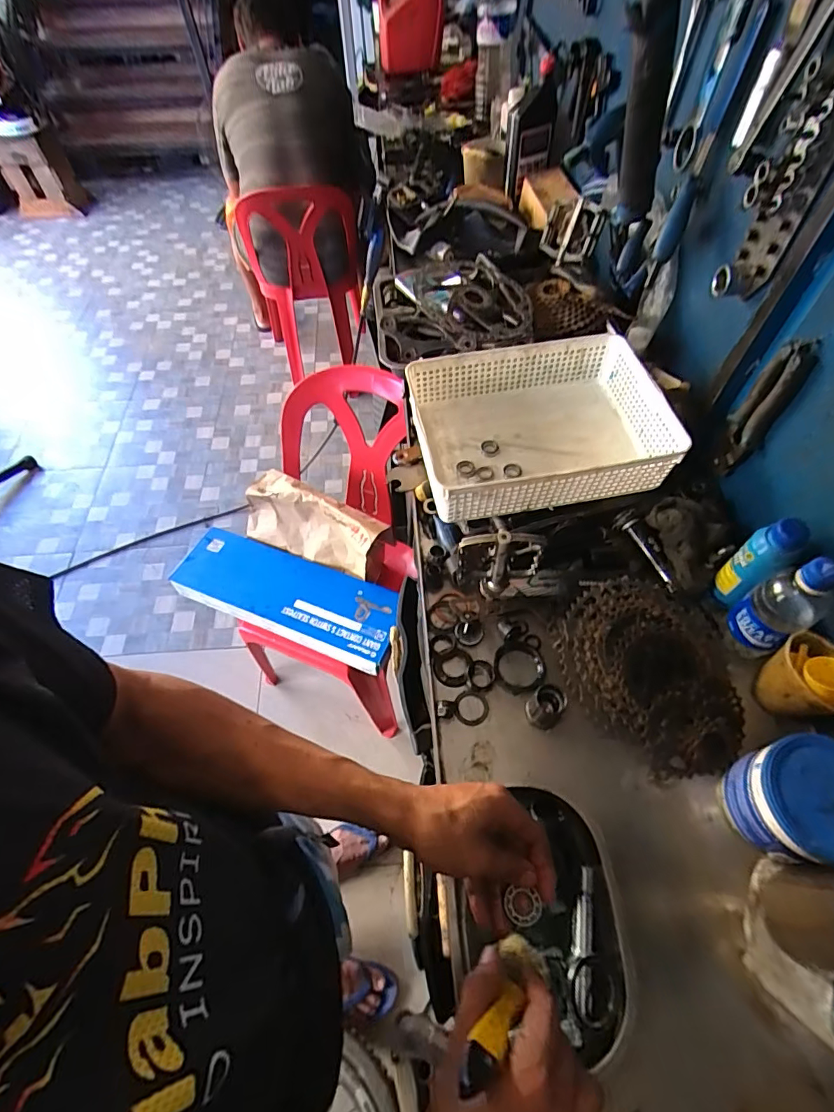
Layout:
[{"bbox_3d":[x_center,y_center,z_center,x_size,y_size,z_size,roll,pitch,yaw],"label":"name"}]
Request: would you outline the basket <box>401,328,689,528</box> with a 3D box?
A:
[{"bbox_3d":[0.165,-0.180,0.694,0.326,0.090,0.243,-8,57,-4],"label":"basket"}]

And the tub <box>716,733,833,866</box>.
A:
[{"bbox_3d":[0.362,0.234,0.467,0.099,0.099,0.099,0,57,1],"label":"tub"}]

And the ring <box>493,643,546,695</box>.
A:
[{"bbox_3d":[0.123,0.133,0.590,0.060,0.019,0.062,0,57,1],"label":"ring"}]

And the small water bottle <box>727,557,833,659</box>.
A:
[{"bbox_3d":[0.389,0.059,0.531,0.053,0.168,0.056,-26,60,-15],"label":"small water bottle"}]

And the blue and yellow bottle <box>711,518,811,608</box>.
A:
[{"bbox_3d":[0.382,0.011,0.562,0.038,0.141,0.041,0,57,1],"label":"blue and yellow bottle"}]

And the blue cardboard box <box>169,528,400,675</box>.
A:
[{"bbox_3d":[-0.282,0.081,1.084,0.510,0.056,0.175,20,60,13],"label":"blue cardboard box"}]

